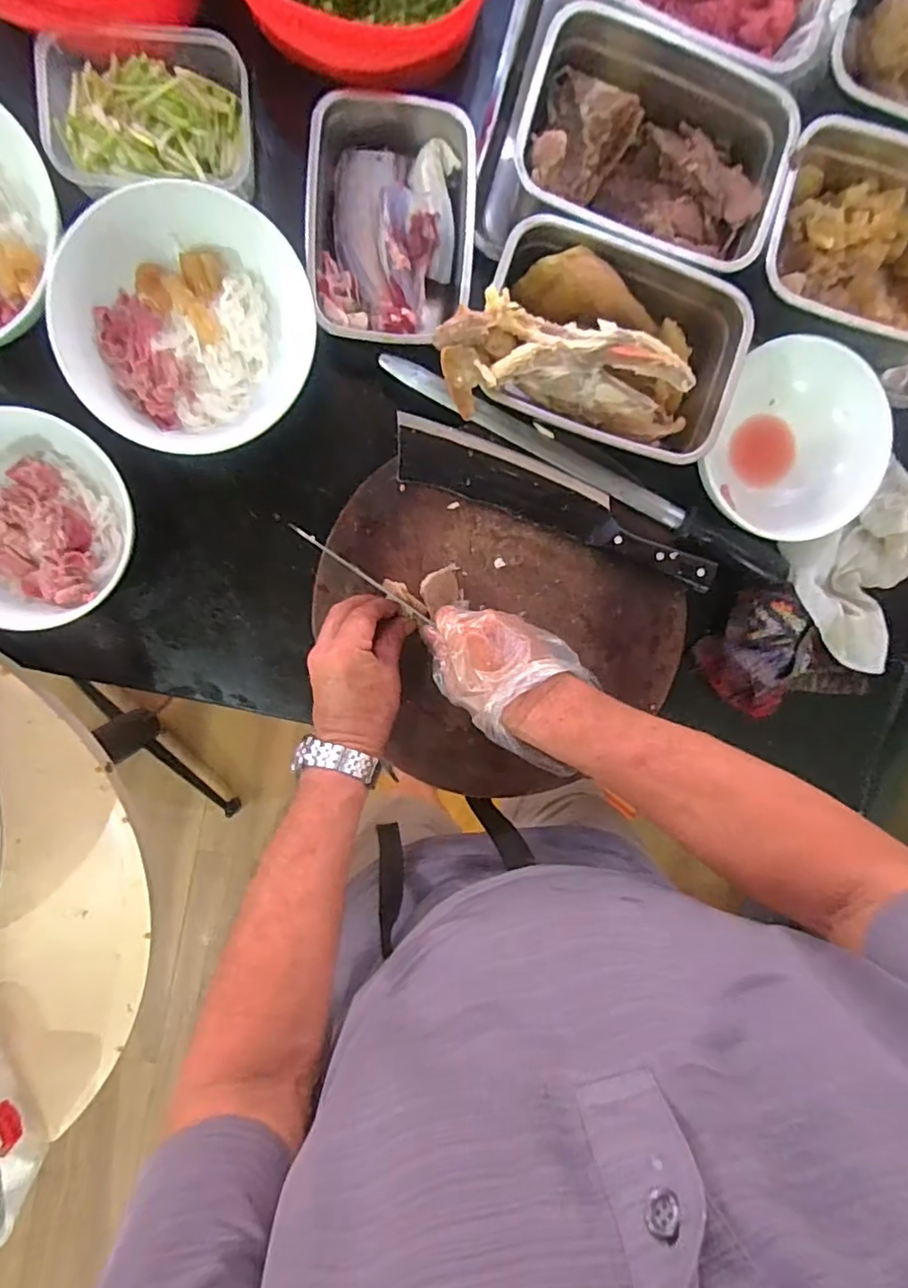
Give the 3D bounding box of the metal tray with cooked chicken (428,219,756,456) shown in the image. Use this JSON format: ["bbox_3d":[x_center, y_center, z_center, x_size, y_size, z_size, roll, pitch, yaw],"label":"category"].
[{"bbox_3d":[0.114,-0.247,0.499,0.242,0.101,0.152,12,95,-6],"label":"metal tray with cooked chicken"}]

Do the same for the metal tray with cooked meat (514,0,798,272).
[{"bbox_3d":[0.159,-0.395,0.498,0.214,0.066,0.152,20,95,-7],"label":"metal tray with cooked meat"}]

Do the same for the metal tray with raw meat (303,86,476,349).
[{"bbox_3d":[-0.053,-0.351,0.515,0.135,0.058,0.190,2,96,-5],"label":"metal tray with raw meat"}]

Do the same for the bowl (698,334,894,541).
[{"bbox_3d":[0.309,-0.182,0.563,0.144,0.076,0.172,26,94,-7],"label":"bowl"}]

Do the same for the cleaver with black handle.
[{"bbox_3d":[0.092,-0.126,0.534,0.301,0.026,0.055,19,95,-7],"label":"cleaver with black handle"}]

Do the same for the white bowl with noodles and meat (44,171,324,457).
[{"bbox_3d":[-0.216,-0.257,0.491,0.178,0.056,0.193,-1,97,-5],"label":"white bowl with noodles and meat"}]

